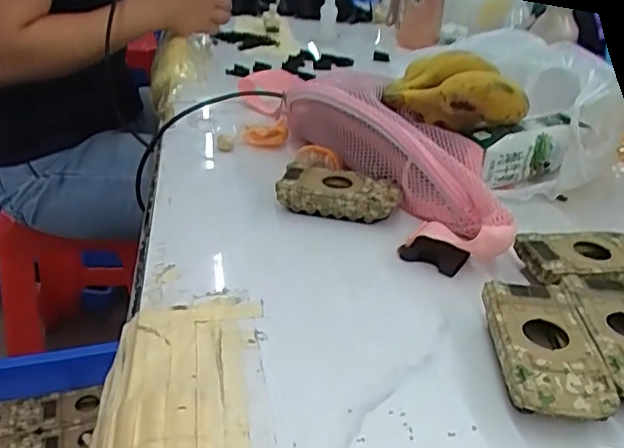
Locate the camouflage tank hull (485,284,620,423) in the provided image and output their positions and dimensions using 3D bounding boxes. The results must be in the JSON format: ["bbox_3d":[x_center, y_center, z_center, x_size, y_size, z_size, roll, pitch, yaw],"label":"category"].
[{"bbox_3d":[0.126,0.072,0.323,0.051,0.026,0.094,3,30,0],"label":"camouflage tank hull"}]

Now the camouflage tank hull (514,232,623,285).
[{"bbox_3d":[0.193,0.030,0.400,0.096,0.025,0.054,-3,30,-10],"label":"camouflage tank hull"}]

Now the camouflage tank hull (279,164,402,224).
[{"bbox_3d":[0.023,-0.024,0.477,0.093,0.030,0.044,8,30,10],"label":"camouflage tank hull"}]

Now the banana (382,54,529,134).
[{"bbox_3d":[0.126,-0.113,0.510,0.120,0.065,0.051,-1,30,-6],"label":"banana"}]

